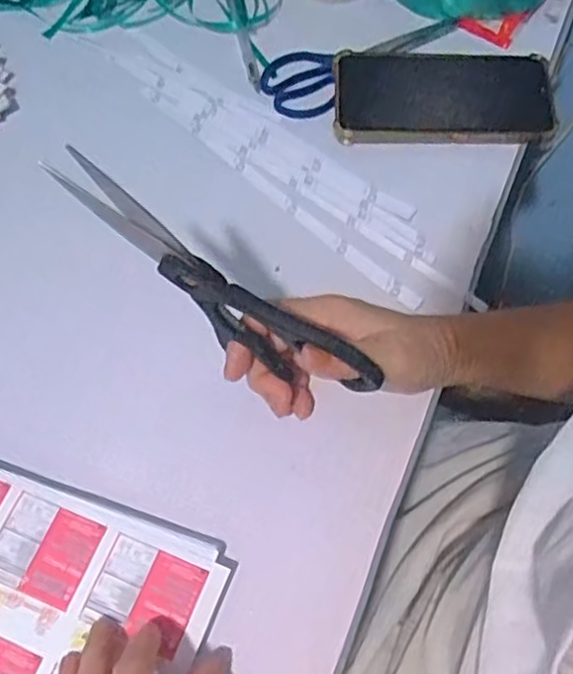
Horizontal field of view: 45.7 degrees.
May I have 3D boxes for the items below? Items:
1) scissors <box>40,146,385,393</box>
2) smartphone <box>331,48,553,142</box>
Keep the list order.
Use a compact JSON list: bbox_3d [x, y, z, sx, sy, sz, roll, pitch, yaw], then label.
[{"bbox_3d":[-0.040,-0.022,0.347,0.182,0.072,0.010,35,69,-19],"label":"scissors"},{"bbox_3d":[0.122,-0.188,0.516,0.170,0.017,0.087,0,66,2],"label":"smartphone"}]

